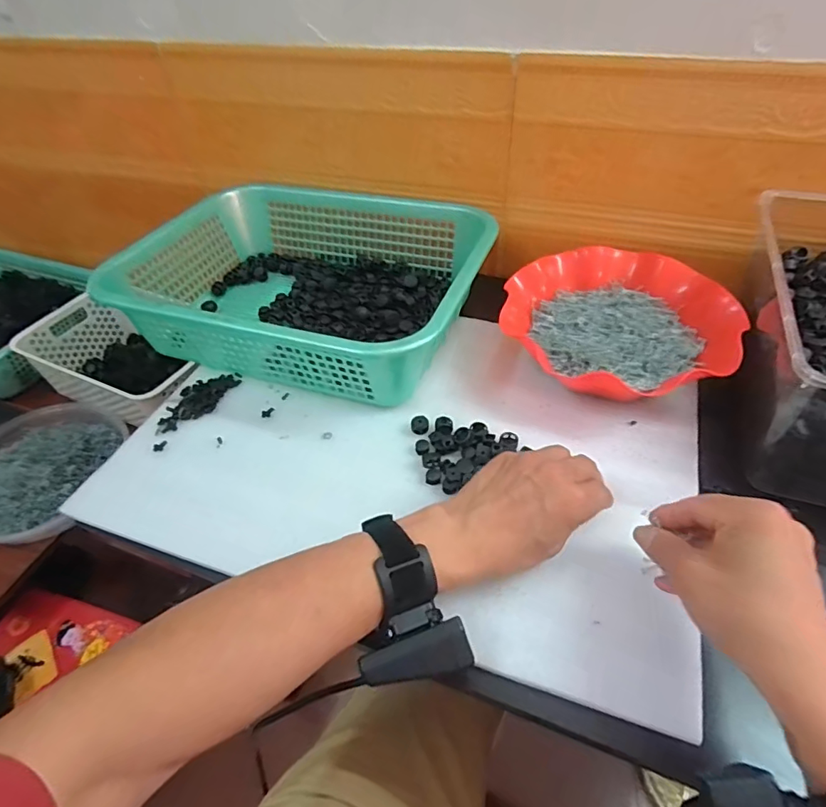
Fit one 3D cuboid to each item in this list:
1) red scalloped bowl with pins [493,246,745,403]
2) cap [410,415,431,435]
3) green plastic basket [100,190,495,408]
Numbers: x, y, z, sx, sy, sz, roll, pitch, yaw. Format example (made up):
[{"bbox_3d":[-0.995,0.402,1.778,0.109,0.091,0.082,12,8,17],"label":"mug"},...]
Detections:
[{"bbox_3d":[0.214,-0.079,0.543,0.203,0.062,0.219,-2,45,2],"label":"red scalloped bowl with pins"},{"bbox_3d":[0.007,0.020,0.495,0.017,0.006,0.018,-2,45,2],"label":"cap"},{"bbox_3d":[-0.116,-0.139,0.599,0.378,0.098,0.288,14,48,17],"label":"green plastic basket"}]

